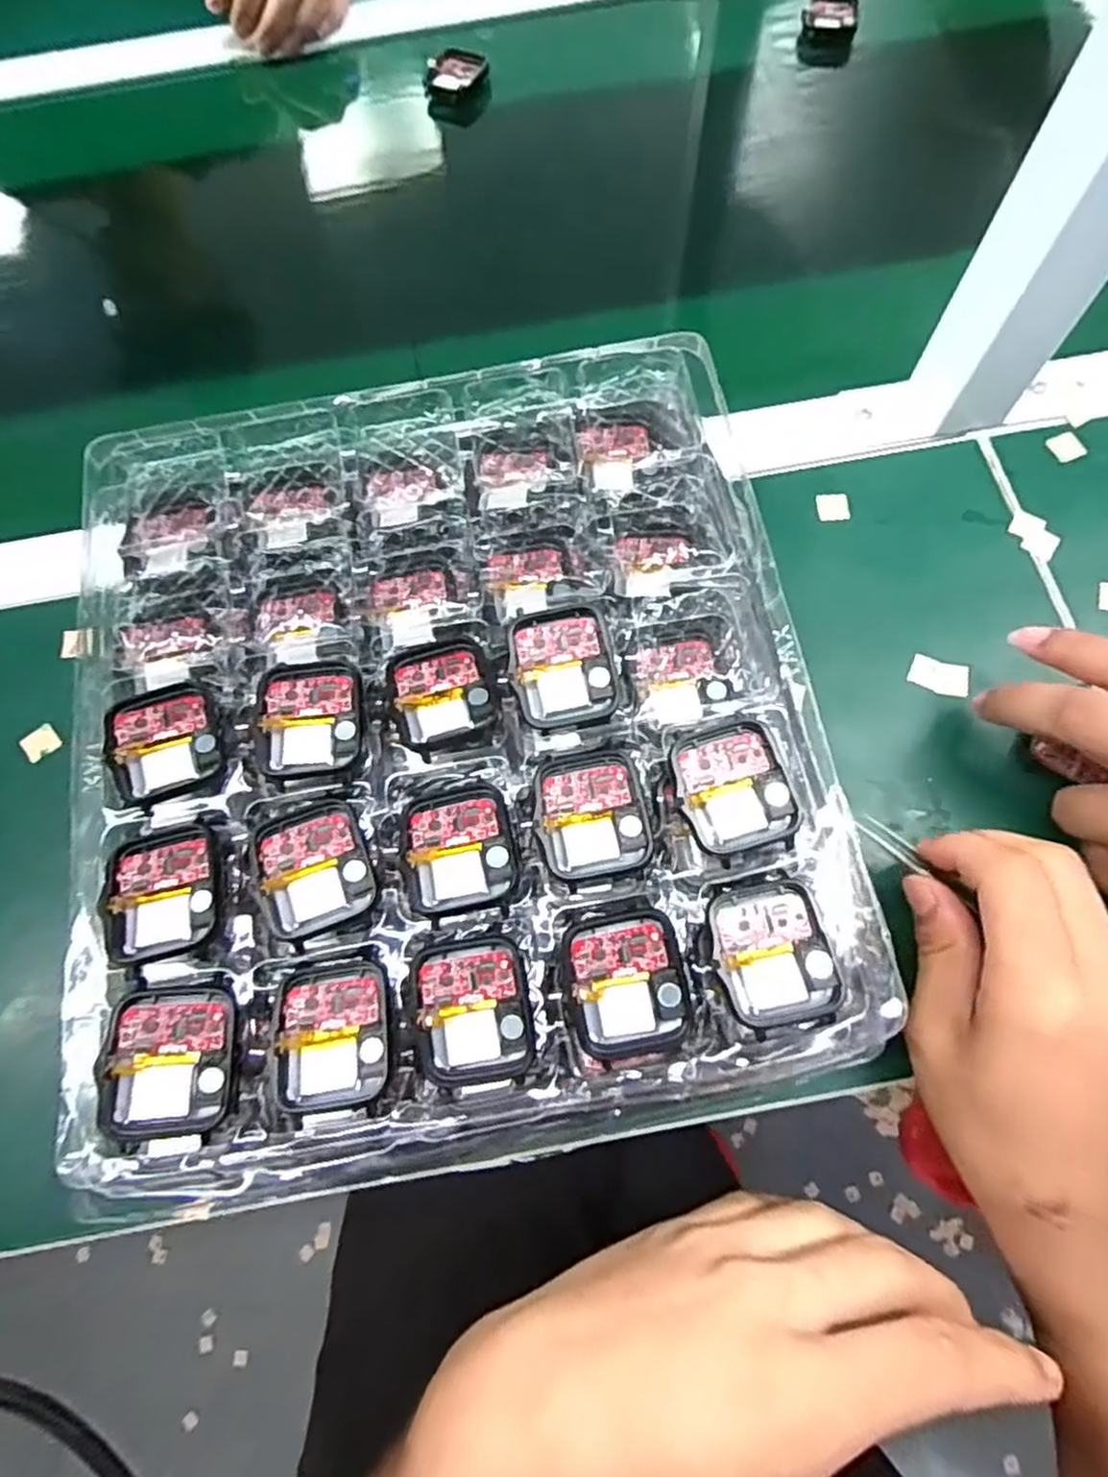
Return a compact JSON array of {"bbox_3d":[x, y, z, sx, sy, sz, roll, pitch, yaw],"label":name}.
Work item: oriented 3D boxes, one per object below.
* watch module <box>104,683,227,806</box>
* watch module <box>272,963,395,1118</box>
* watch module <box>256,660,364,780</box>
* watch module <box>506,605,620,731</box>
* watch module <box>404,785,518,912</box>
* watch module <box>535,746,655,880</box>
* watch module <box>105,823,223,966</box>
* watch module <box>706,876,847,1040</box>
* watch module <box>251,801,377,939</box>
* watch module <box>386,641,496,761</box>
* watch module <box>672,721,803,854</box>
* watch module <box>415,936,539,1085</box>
[{"bbox_3d":[-0.140,0.001,0.259,0.035,0.012,0.044,-23,72,-5],"label":"watch module"},{"bbox_3d":[-0.070,0.094,0.229,0.036,0.009,0.044,-8,71,-1],"label":"watch module"},{"bbox_3d":[-0.088,-0.007,0.260,0.037,0.009,0.044,-5,71,0],"label":"watch module"},{"bbox_3d":[0.004,-0.026,0.264,0.037,0.014,0.041,-9,71,-1],"label":"watch module"},{"bbox_3d":[-0.032,0.037,0.247,0.036,0.008,0.043,-13,71,-2],"label":"watch module"},{"bbox_3d":[0.013,0.025,0.250,0.038,0.005,0.045,-6,71,0],"label":"watch module"},{"bbox_3d":[-0.131,0.051,0.240,0.036,0.005,0.043,-12,71,-2],"label":"watch module"},{"bbox_3d":[0.071,0.069,0.232,0.036,0.004,0.045,-15,71,-3],"label":"watch module"},{"bbox_3d":[-0.082,0.042,0.243,0.036,0.005,0.044,-20,71,-4],"label":"watch module"},{"bbox_3d":[-0.041,-0.017,0.264,0.035,0.008,0.044,-15,71,-3],"label":"watch module"},{"bbox_3d":[0.061,0.016,0.247,0.036,0.010,0.043,-14,71,-3],"label":"watch module"},{"bbox_3d":[-0.026,0.087,0.230,0.035,0.010,0.045,-8,71,0],"label":"watch module"}]

